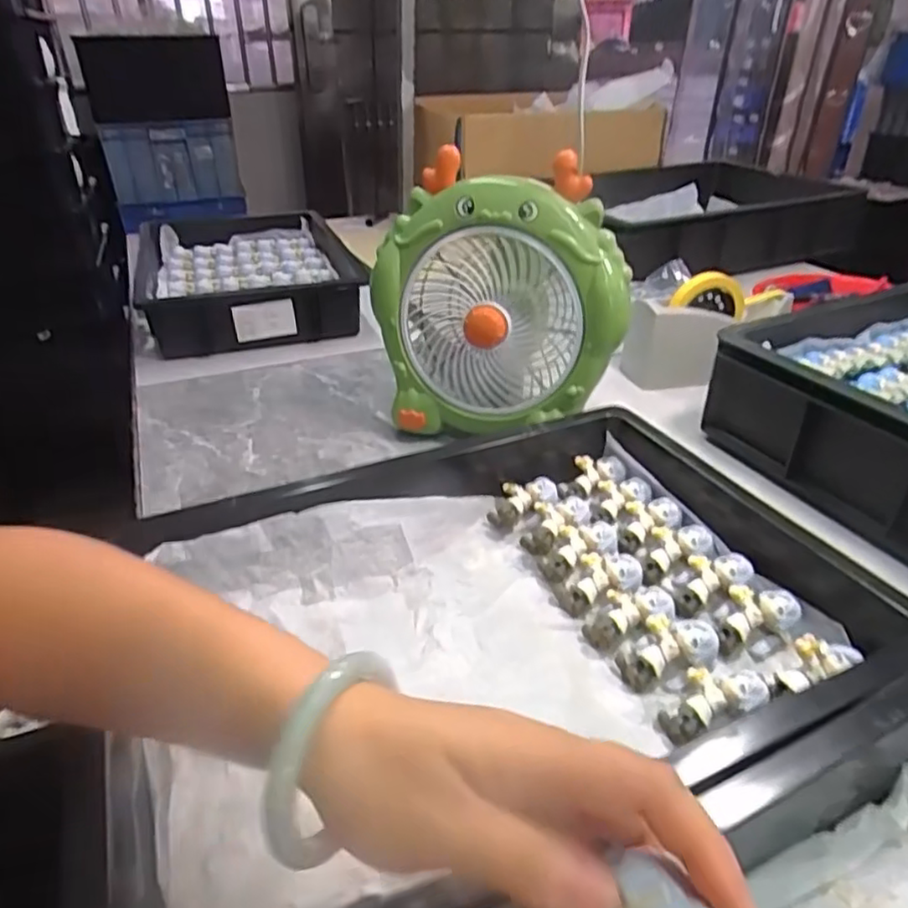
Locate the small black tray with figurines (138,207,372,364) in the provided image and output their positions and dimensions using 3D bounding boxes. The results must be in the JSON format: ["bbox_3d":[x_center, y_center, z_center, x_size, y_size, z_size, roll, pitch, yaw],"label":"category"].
[{"bbox_3d":[-0.343,-0.298,1.096,0.337,0.087,0.456,-8,32,-12],"label":"small black tray with figurines"}]

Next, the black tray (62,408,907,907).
[{"bbox_3d":[0.026,0.098,0.433,0.465,0.068,0.320,-13,34,-19],"label":"black tray"}]

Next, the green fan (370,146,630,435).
[{"bbox_3d":[0.049,-0.161,0.687,0.252,0.247,0.140,7,32,11],"label":"green fan"}]

